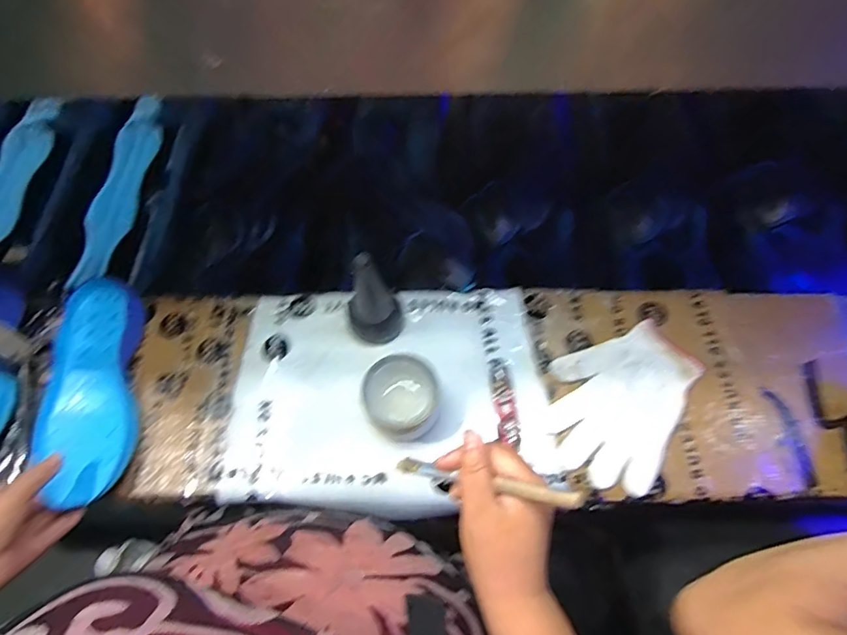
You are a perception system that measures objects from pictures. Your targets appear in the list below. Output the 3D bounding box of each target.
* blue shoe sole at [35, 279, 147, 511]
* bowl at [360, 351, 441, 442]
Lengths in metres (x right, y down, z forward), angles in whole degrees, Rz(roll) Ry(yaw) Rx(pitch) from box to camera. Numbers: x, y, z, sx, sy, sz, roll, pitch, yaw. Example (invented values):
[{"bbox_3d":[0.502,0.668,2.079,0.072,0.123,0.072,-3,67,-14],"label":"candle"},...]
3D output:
[{"bbox_3d":[-0.374,0.078,0.575,0.094,0.029,0.256,-8,66,-5],"label":"blue shoe sole"},{"bbox_3d":[-0.024,0.085,0.547,0.075,0.053,0.072,0,65,0],"label":"bowl"}]

